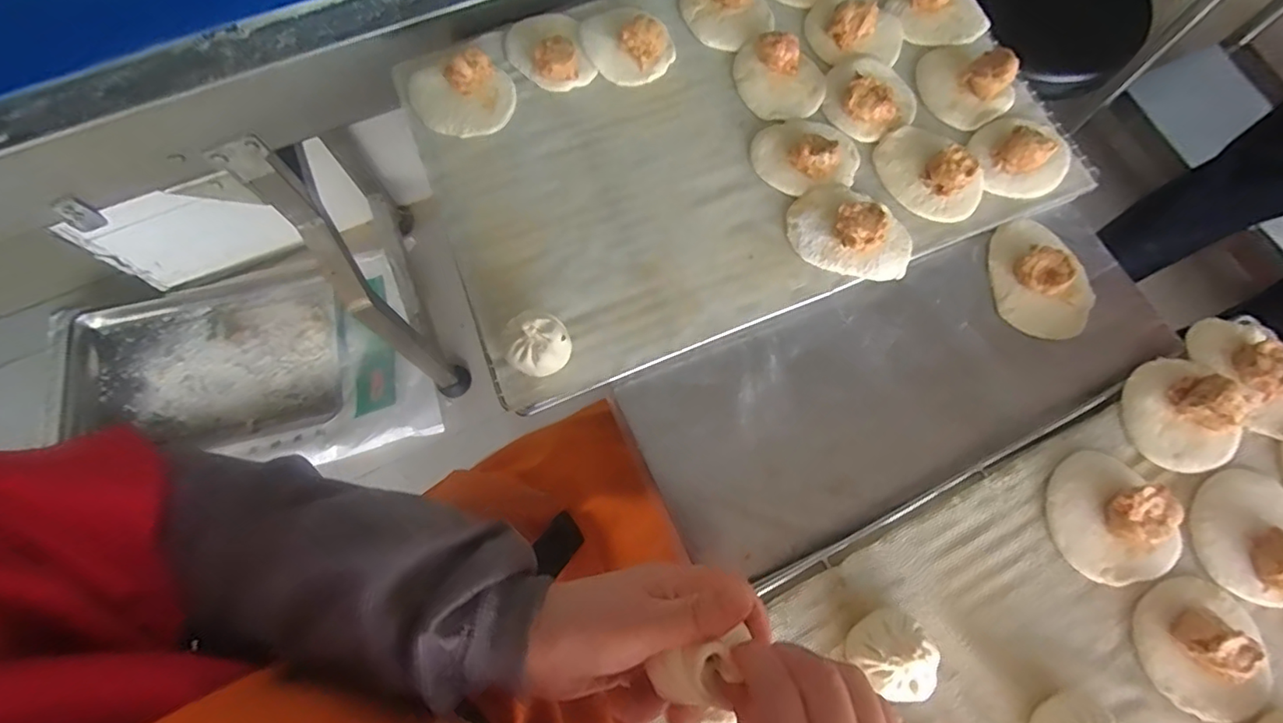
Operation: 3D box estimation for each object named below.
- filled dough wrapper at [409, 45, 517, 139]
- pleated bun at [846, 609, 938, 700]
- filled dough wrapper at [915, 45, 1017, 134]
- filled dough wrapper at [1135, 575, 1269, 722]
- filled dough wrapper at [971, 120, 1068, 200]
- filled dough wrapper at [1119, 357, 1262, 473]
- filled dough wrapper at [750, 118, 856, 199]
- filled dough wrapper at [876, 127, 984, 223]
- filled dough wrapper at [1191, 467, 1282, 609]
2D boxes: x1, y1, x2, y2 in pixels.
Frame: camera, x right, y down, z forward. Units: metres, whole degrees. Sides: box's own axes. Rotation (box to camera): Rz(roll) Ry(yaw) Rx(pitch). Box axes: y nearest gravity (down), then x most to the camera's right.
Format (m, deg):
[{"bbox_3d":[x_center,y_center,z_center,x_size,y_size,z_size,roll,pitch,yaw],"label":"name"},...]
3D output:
[{"bbox_3d":[-0.176,-0.260,0.536,0.100,0.032,0.080,-3,73,-2],"label":"filled dough wrapper"},{"bbox_3d":[0.170,0.196,0.372,0.053,0.044,0.051,0,73,-1],"label":"pleated bun"},{"bbox_3d":[0.314,-0.275,0.539,0.077,0.034,0.091,-37,77,-11],"label":"filled dough wrapper"},{"bbox_3d":[0.395,0.199,0.383,0.079,0.034,0.089,-2,73,-1],"label":"filled dough wrapper"},{"bbox_3d":[0.363,-0.197,0.521,0.086,0.031,0.079,0,73,-1],"label":"filled dough wrapper"},{"bbox_3d":[0.434,0.040,0.433,0.086,0.031,0.089,0,73,-1],"label":"filled dough wrapper"},{"bbox_3d":[0.155,-0.199,0.519,0.099,0.029,0.083,-8,73,-3],"label":"filled dough wrapper"},{"bbox_3d":[0.269,-0.179,0.515,0.074,0.034,0.102,-29,76,-9],"label":"filled dough wrapper"},{"bbox_3d":[0.460,0.126,0.409,0.078,0.028,0.093,25,74,7],"label":"filled dough wrapper"}]

